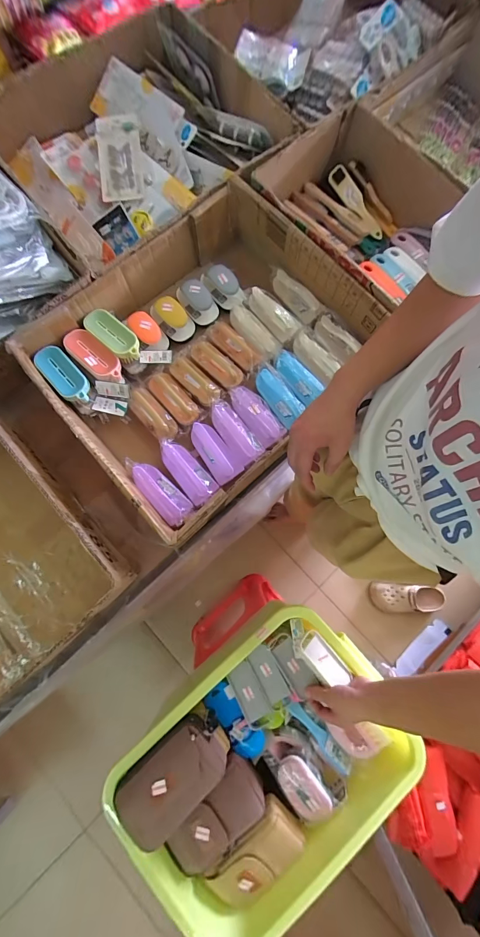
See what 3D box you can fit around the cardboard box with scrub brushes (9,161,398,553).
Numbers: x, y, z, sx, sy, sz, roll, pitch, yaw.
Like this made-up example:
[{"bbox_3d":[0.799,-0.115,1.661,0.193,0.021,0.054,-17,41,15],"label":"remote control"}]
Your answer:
[{"bbox_3d":[-0.071,-0.233,0.678,0.572,0.147,0.488,-43,83,-8],"label":"cardboard box with scrub brushes"}]

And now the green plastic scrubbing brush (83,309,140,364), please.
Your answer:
[{"bbox_3d":[-0.262,-0.275,0.687,0.140,0.033,0.057,42,81,7],"label":"green plastic scrubbing brush"}]

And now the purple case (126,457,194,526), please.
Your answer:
[{"bbox_3d":[-0.157,0.038,0.630,0.048,0.035,0.152,-44,83,-8],"label":"purple case"}]

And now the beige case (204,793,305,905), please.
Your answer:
[{"bbox_3d":[0.035,0.703,0.591,0.170,0.033,0.102,-43,83,-8],"label":"beige case"}]

